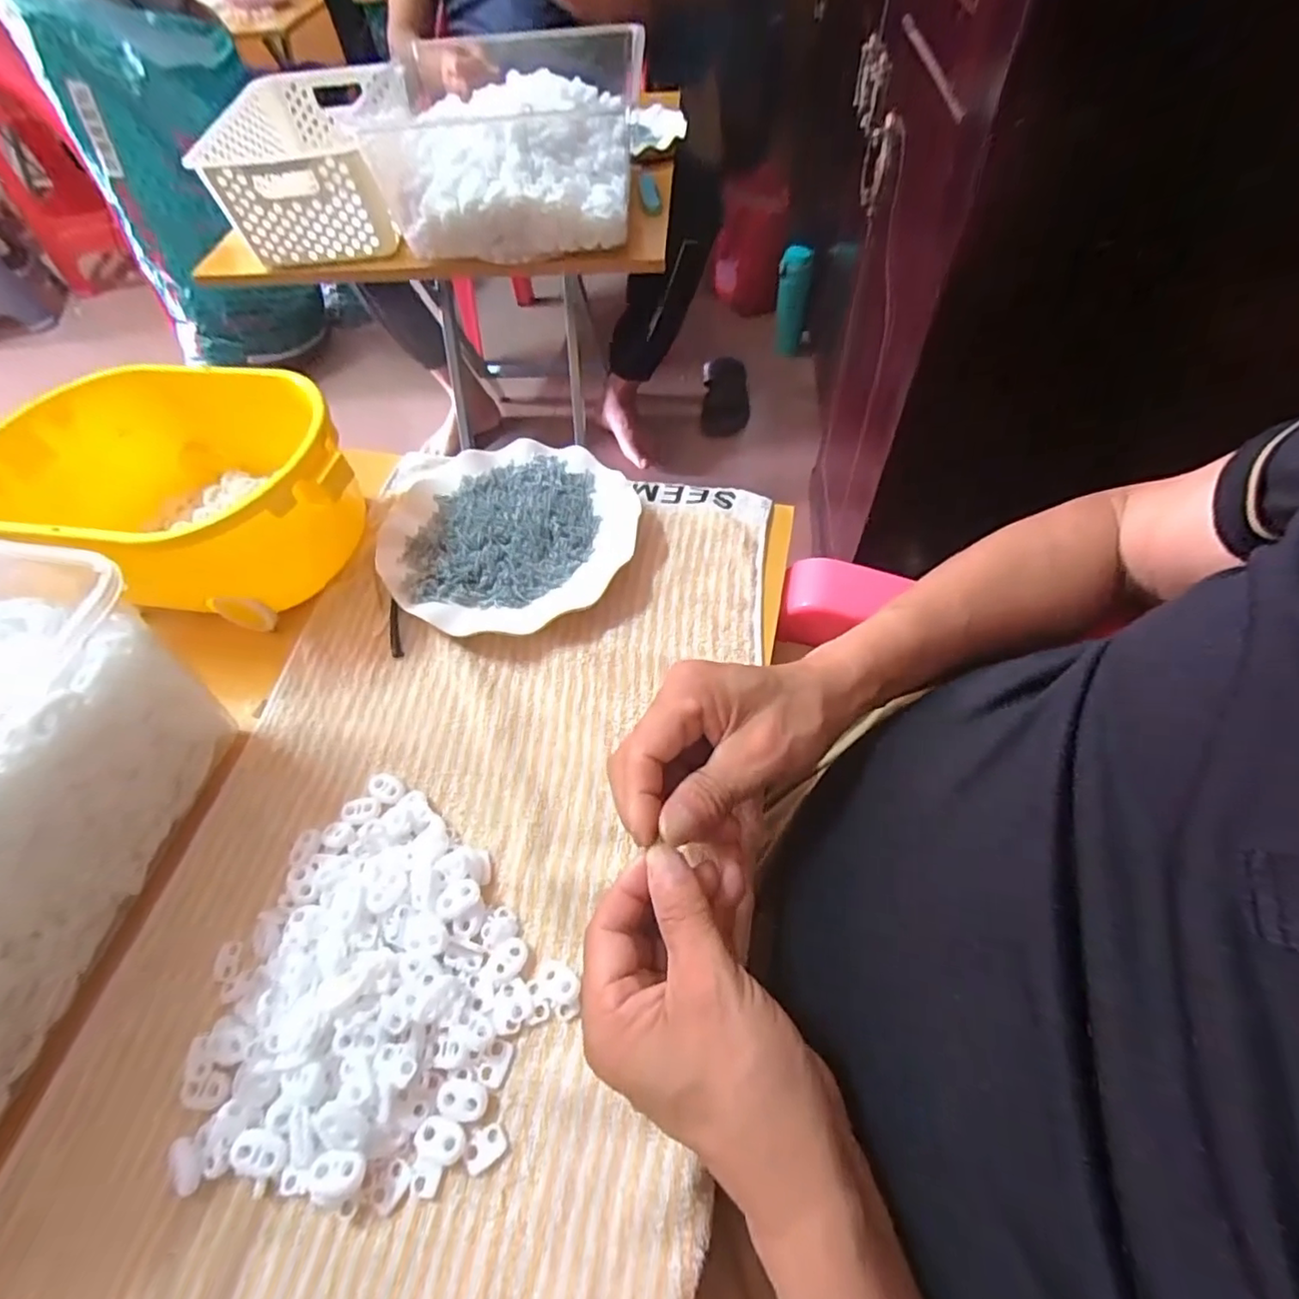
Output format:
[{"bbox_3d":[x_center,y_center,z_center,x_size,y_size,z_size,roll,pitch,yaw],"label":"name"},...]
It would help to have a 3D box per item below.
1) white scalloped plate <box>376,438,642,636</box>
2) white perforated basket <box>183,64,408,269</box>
[{"bbox_3d":[-0.112,-0.094,0.453,0.196,0.019,0.179,-2,57,3],"label":"white scalloped plate"},{"bbox_3d":[-0.423,-0.624,0.772,0.214,0.112,0.317,-5,57,1],"label":"white perforated basket"}]

